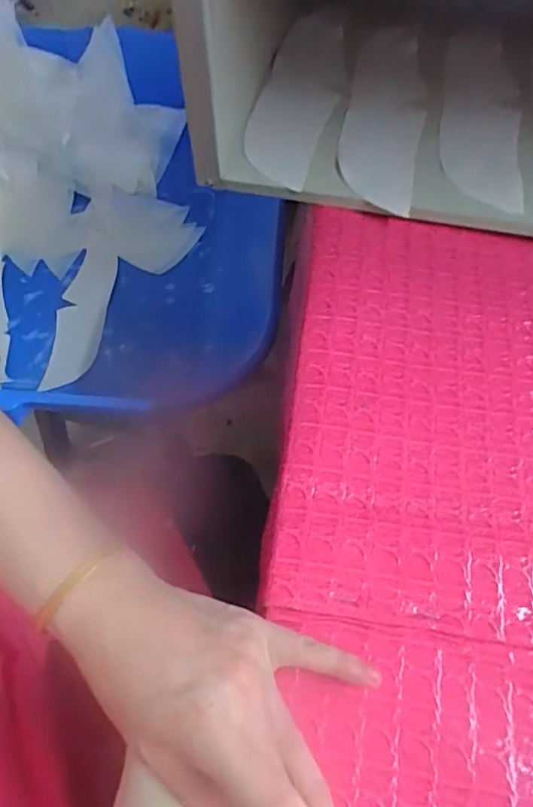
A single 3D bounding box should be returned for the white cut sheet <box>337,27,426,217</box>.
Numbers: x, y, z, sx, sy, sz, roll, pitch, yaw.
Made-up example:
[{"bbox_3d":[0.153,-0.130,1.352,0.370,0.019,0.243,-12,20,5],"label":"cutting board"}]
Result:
[{"bbox_3d":[0.095,-0.236,0.443,0.058,0.012,0.217,11,62,3],"label":"white cut sheet"}]

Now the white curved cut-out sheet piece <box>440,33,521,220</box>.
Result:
[{"bbox_3d":[0.172,-0.235,0.443,0.061,0.004,0.208,10,64,6],"label":"white curved cut-out sheet piece"}]

